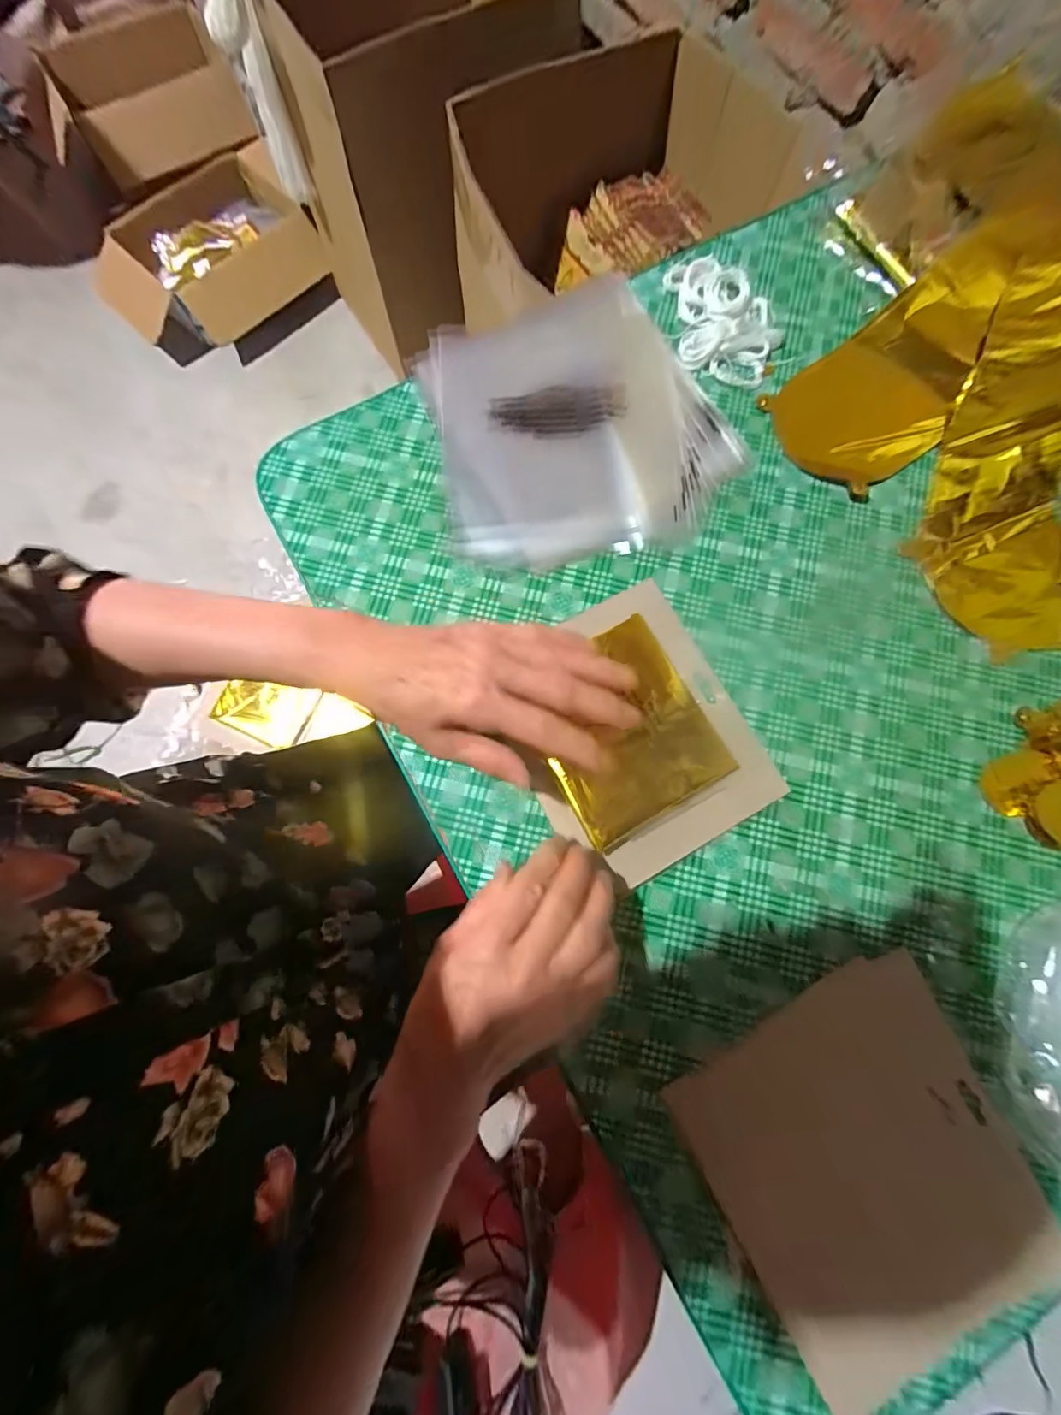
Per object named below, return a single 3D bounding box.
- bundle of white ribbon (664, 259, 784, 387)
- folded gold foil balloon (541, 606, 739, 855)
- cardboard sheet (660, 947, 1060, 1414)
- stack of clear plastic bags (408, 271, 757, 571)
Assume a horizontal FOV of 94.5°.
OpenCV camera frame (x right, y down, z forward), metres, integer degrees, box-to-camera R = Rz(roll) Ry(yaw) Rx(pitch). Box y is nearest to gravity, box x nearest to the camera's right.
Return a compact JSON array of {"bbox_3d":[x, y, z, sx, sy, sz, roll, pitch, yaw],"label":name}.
[{"bbox_3d":[0.173,-0.343,0.436,0.089,0.017,0.118,-5,78,0],"label":"bundle of white ribbon"},{"bbox_3d":[0.067,0.015,0.361,0.120,0.013,0.136,-28,79,-5],"label":"folded gold foil balloon"},{"bbox_3d":[0.213,0.290,0.314,0.187,0.009,0.186,-26,73,-4],"label":"cardboard sheet"},{"bbox_3d":[0.042,-0.235,0.409,0.241,0.024,0.224,-12,78,-2],"label":"stack of clear plastic bags"}]

